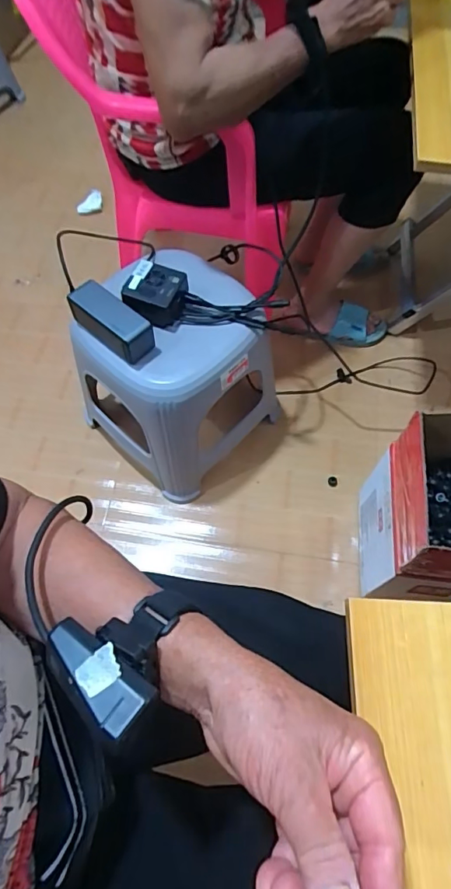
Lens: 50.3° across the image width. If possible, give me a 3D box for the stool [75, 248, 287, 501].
[{"bbox_3d":[-0.077,-0.122,0.835,0.254,0.339,0.290,40,71,18],"label":"stool"}]

